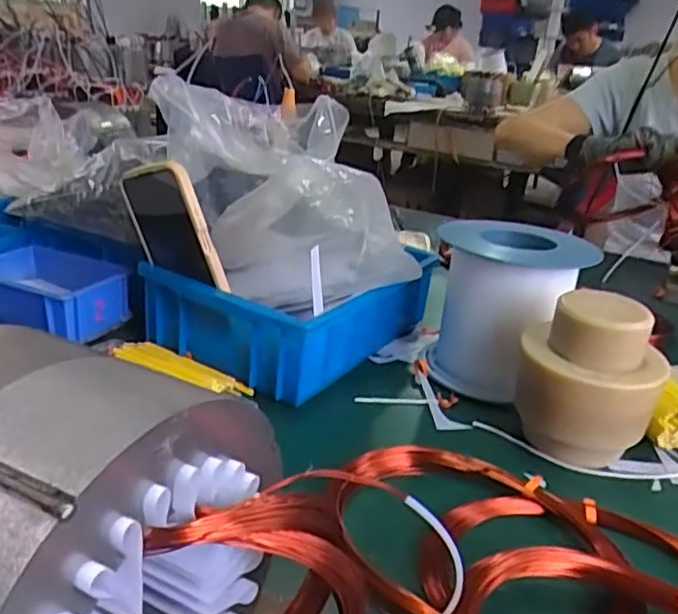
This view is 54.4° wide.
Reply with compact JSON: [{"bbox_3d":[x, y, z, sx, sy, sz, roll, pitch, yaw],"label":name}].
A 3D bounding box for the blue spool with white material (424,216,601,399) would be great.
[{"bbox_3d":[0.156,-0.004,0.652,0.128,0.142,0.132,4,23,-2],"label":"blue spool with white material"}]

